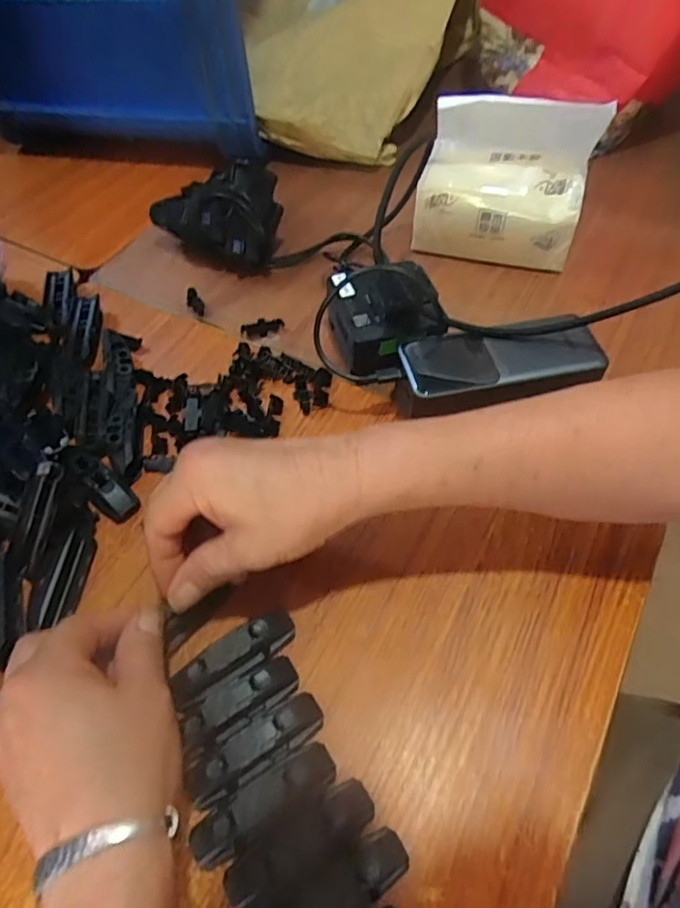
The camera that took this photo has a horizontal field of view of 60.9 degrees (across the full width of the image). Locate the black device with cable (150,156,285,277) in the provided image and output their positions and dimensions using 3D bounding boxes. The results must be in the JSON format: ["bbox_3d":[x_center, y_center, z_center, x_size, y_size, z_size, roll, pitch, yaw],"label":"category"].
[{"bbox_3d":[-0.106,-0.213,0.507,0.116,0.072,0.063,25,60,19],"label":"black device with cable"}]

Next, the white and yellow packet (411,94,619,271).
[{"bbox_3d":[0.132,-0.220,0.470,0.132,0.119,0.050,12,57,12],"label":"white and yellow packet"}]

